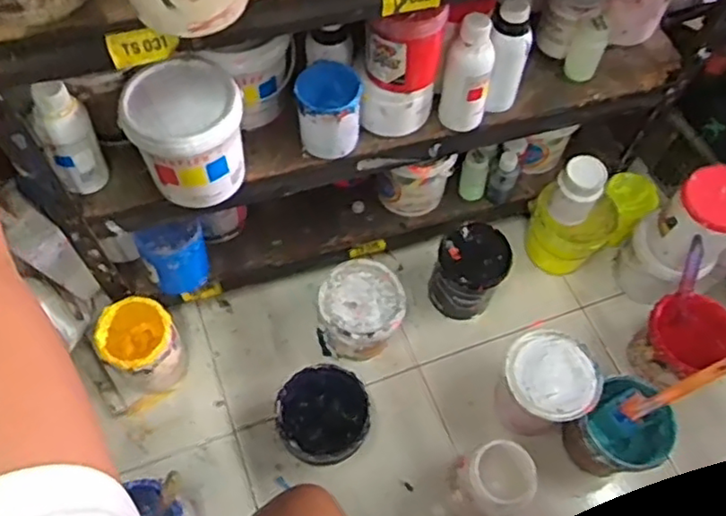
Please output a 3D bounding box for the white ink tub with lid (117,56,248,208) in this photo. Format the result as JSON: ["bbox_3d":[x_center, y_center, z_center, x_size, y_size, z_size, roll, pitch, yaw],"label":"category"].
[{"bbox_3d":[-0.199,-0.142,0.742,0.122,0.120,0.118,1,62,-3],"label":"white ink tub with lid"}]

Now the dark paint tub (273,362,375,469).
[{"bbox_3d":[-0.056,0.226,0.912,0.123,0.116,0.125,1,62,-3],"label":"dark paint tub"}]

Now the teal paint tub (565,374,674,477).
[{"bbox_3d":[0.353,0.246,0.899,0.121,0.134,0.119,1,62,-3],"label":"teal paint tub"}]

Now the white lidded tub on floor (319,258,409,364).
[{"bbox_3d":[-0.007,0.088,1.004,0.120,0.136,0.122,1,62,-3],"label":"white lidded tub on floor"}]

